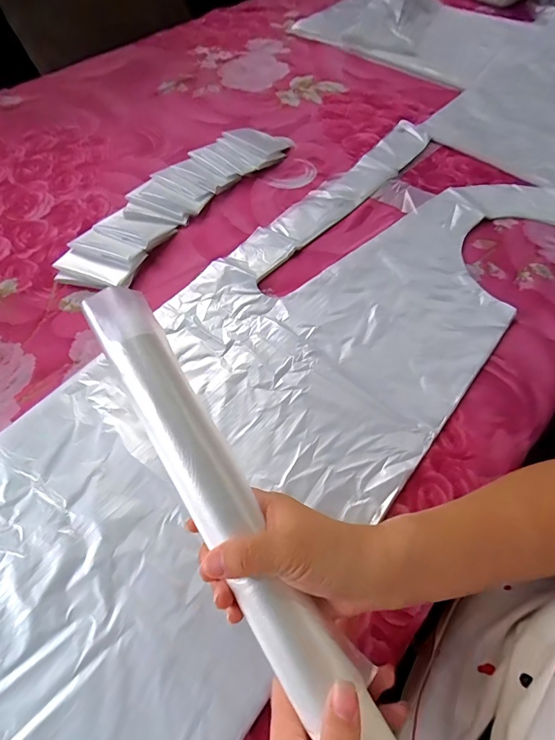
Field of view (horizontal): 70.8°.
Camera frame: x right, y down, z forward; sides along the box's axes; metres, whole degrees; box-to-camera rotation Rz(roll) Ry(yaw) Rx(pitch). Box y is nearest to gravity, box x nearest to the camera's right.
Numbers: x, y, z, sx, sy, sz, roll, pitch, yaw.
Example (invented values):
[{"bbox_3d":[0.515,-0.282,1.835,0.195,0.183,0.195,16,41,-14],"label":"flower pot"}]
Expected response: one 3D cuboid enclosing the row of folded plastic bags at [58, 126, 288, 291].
[{"bbox_3d":[-0.132,-0.231,0.516,0.105,0.018,0.365,33,65,16],"label":"row of folded plastic bags"}]

